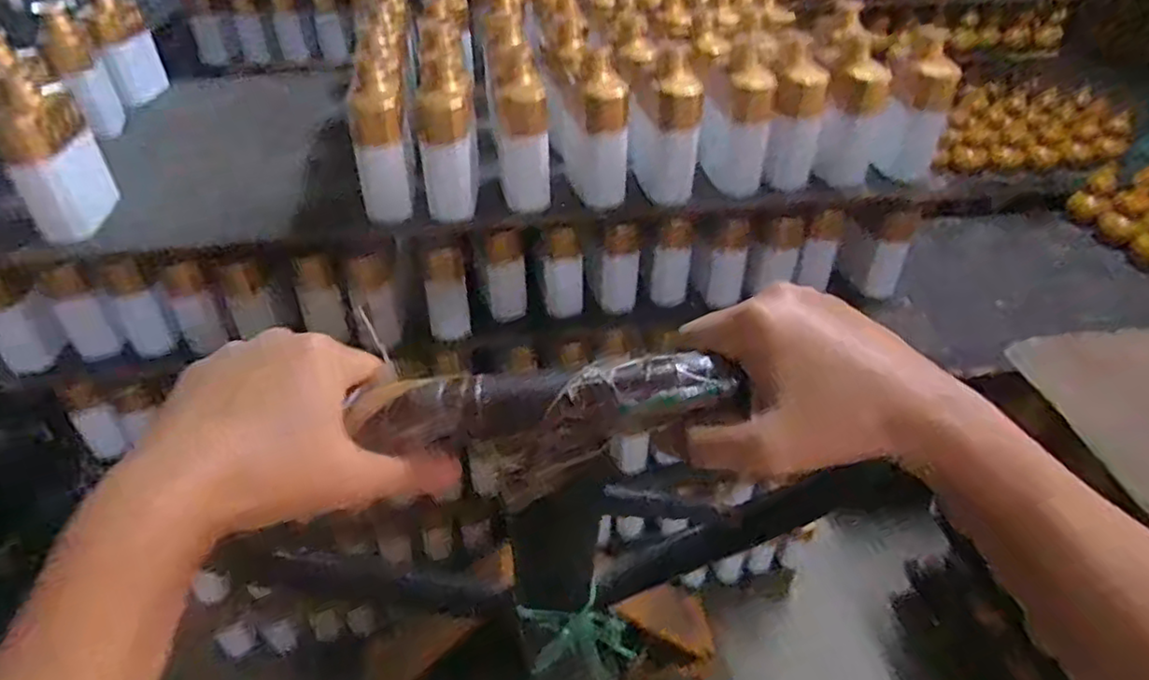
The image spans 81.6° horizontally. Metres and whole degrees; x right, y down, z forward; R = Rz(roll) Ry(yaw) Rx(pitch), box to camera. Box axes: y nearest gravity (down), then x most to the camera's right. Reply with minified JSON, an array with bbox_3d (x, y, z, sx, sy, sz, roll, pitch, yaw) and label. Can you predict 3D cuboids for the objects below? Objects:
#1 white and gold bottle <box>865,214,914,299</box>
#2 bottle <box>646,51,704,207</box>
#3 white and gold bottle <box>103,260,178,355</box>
[{"bbox_3d":[0.424,-0.112,0.891,0.038,0.112,0.029,16,21,20],"label":"white and gold bottle"},{"bbox_3d":[0.113,-0.241,0.768,0.062,0.156,0.069,5,38,6],"label":"bottle"},{"bbox_3d":[-0.525,-0.036,0.802,0.040,0.121,0.033,-30,47,-32],"label":"white and gold bottle"}]

